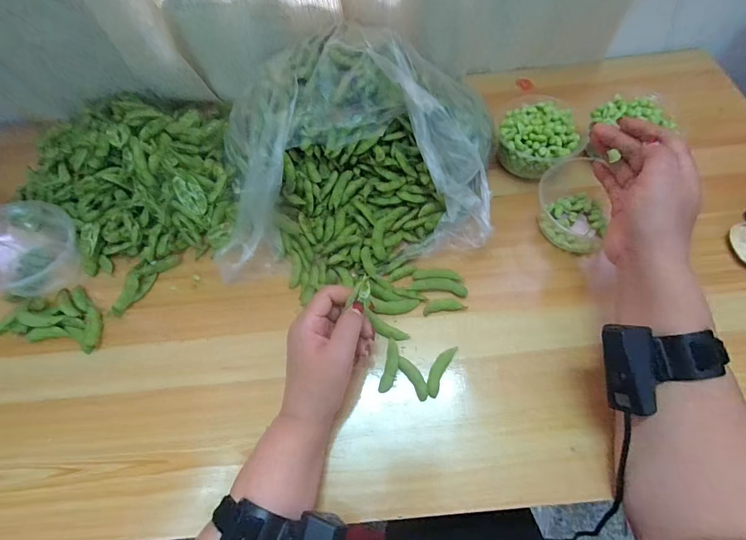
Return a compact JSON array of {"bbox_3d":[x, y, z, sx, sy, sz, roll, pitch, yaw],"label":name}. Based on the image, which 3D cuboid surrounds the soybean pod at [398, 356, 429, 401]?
[{"bbox_3d":[0.042,0.109,0.383,0.015,0.006,0.048,-30,80,-12],"label":"soybean pod"}]

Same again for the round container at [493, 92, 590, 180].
[{"bbox_3d":[0.213,-0.172,0.484,0.105,0.050,0.105,-2,62,3],"label":"round container"}]

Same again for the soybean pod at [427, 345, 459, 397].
[{"bbox_3d":[0.069,0.103,0.389,0.015,0.006,0.056,24,66,16],"label":"soybean pod"}]

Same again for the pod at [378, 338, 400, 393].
[{"bbox_3d":[0.019,0.099,0.389,0.014,0.009,0.054,11,63,9],"label":"pod"}]

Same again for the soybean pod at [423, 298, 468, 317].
[{"bbox_3d":[0.080,0.040,0.420,0.047,0.005,0.015,-9,62,-1],"label":"soybean pod"}]

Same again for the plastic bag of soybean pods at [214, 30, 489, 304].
[{"bbox_3d":[-0.030,-0.149,0.453,0.340,0.100,0.295,-14,62,-4],"label":"plastic bag of soybean pods"}]

